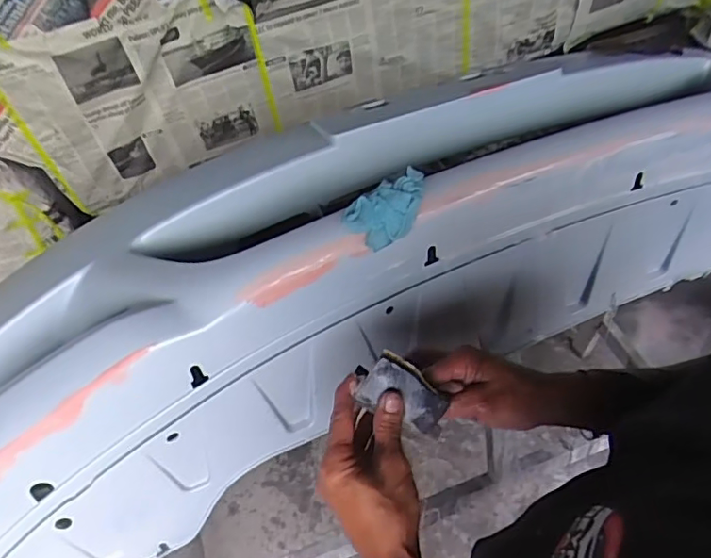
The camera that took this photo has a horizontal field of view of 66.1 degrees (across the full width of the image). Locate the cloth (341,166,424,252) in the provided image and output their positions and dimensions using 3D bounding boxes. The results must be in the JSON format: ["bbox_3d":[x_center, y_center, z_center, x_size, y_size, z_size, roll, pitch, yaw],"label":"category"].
[{"bbox_3d":[0.034,-0.069,0.519,0.083,0.033,0.049,-31,52,-18],"label":"cloth"}]

